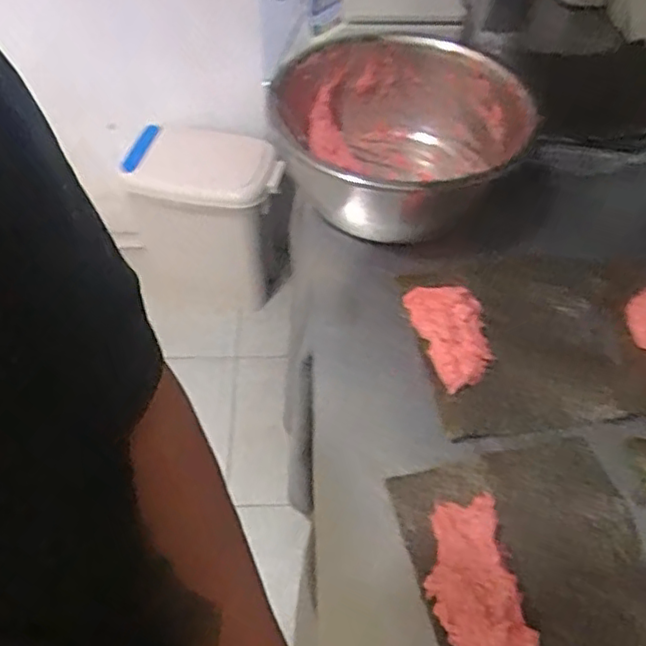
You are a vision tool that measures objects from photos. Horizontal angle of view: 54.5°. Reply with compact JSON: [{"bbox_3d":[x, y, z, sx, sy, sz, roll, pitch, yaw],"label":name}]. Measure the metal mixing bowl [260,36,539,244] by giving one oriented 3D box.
[{"bbox_3d":[0.084,-0.209,0.724,0.249,0.131,0.286,-13,53,-9],"label":"metal mixing bowl"}]

